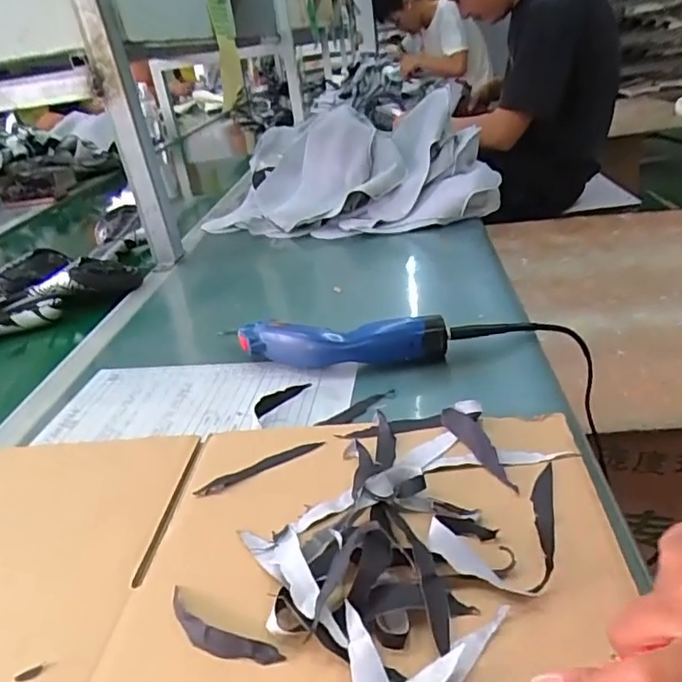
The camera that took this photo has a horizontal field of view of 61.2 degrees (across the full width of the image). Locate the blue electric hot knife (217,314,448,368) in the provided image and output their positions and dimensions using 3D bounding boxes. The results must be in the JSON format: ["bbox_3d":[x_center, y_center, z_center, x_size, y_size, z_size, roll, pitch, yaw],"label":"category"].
[{"bbox_3d":[-0.006,0.001,0.591,0.224,0.047,0.049,1,29,14],"label":"blue electric hot knife"}]

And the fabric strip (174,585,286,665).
[{"bbox_3d":[-0.070,0.158,0.316,0.083,0.012,0.020,12,33,32],"label":"fabric strip"}]

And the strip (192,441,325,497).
[{"bbox_3d":[-0.060,0.094,0.432,0.099,0.004,0.013,-19,30,-22],"label":"strip"}]

